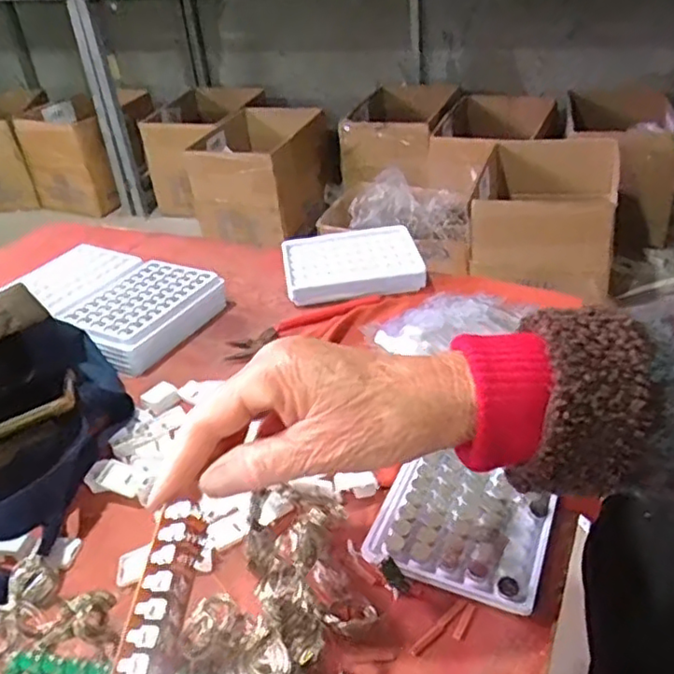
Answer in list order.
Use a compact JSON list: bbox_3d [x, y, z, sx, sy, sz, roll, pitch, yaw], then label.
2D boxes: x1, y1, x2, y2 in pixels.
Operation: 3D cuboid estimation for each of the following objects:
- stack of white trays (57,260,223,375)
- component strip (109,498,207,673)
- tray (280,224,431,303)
[{"bbox_3d":[-0.178,-0.022,0.591,0.100,0.031,0.130,15,39,26],"label":"stack of white trays"},{"bbox_3d":[-0.070,0.108,0.241,0.018,0.011,0.100,2,48,9],"label":"component strip"},{"bbox_3d":[0.014,-0.075,0.645,0.129,0.021,0.106,-8,35,-4],"label":"tray"}]

